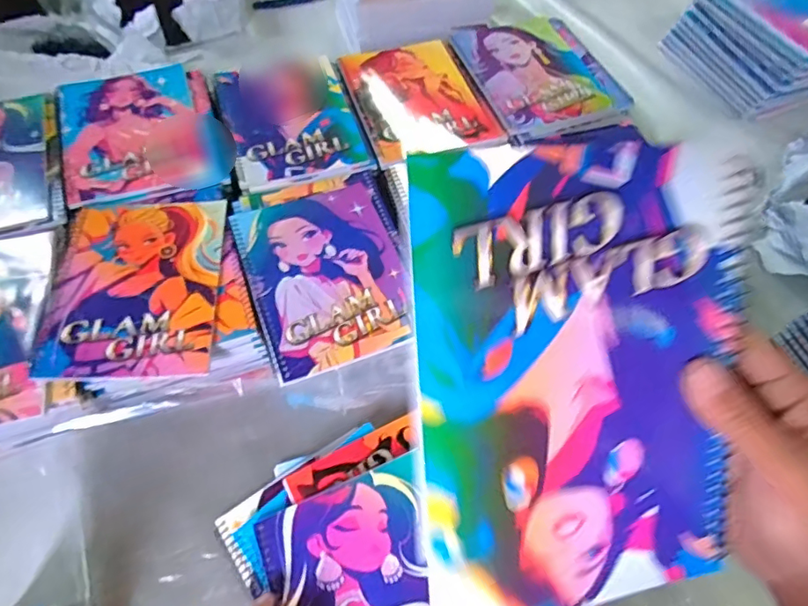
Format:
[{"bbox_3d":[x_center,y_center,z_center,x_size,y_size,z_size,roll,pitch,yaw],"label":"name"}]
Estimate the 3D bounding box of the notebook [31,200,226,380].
[{"bbox_3d":[-0.254,-0.021,0.505,0.150,0.009,0.193,-3,60,-4],"label":"notebook"}]

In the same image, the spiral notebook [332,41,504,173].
[{"bbox_3d":[0.015,-0.257,0.663,0.156,0.011,0.194,-17,62,-12],"label":"spiral notebook"}]

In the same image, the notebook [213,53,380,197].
[{"bbox_3d":[-0.138,-0.222,0.636,0.149,0.010,0.208,-17,62,-12],"label":"notebook"}]

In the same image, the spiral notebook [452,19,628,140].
[{"bbox_3d":[0.162,-0.306,0.695,0.152,0.018,0.214,-18,62,-13],"label":"spiral notebook"}]

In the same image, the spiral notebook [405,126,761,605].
[{"bbox_3d":[0.073,0.037,0.212,0.143,0.009,0.195,-7,101,-20],"label":"spiral notebook"}]

